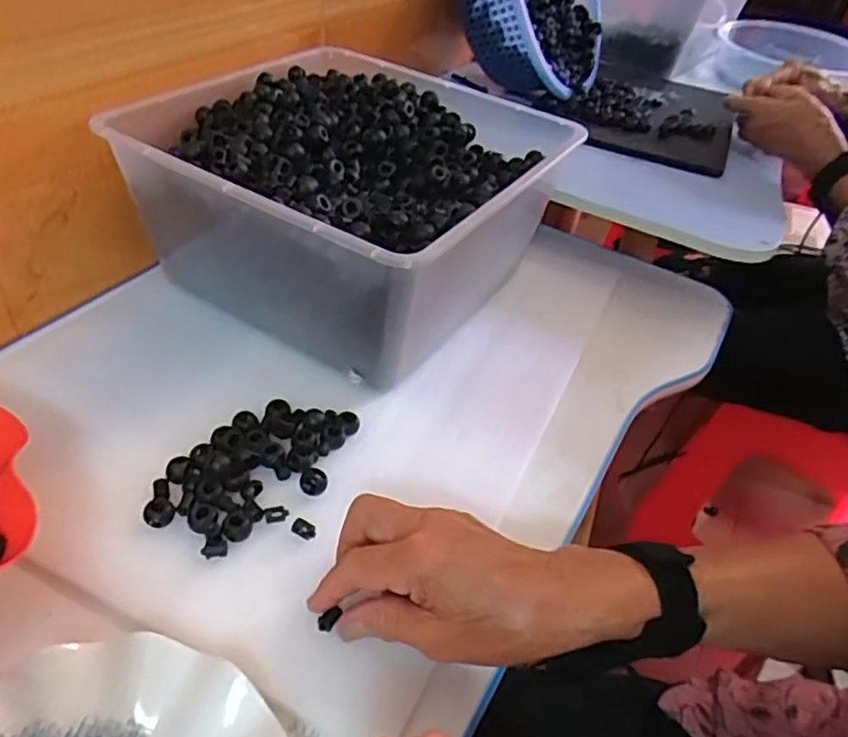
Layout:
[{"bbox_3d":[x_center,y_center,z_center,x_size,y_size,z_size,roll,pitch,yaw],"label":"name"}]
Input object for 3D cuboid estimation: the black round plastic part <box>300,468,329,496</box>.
[{"bbox_3d":[-0.070,0.072,0.416,0.017,0.008,0.015,3,42,-6],"label":"black round plastic part"}]

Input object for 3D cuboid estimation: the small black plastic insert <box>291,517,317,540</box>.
[{"bbox_3d":[-0.072,0.097,0.397,0.016,0.004,0.010,24,44,18],"label":"small black plastic insert"}]

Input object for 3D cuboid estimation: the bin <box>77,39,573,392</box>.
[{"bbox_3d":[-0.060,-0.144,0.577,0.292,0.144,0.296,26,44,19],"label":"bin"}]

